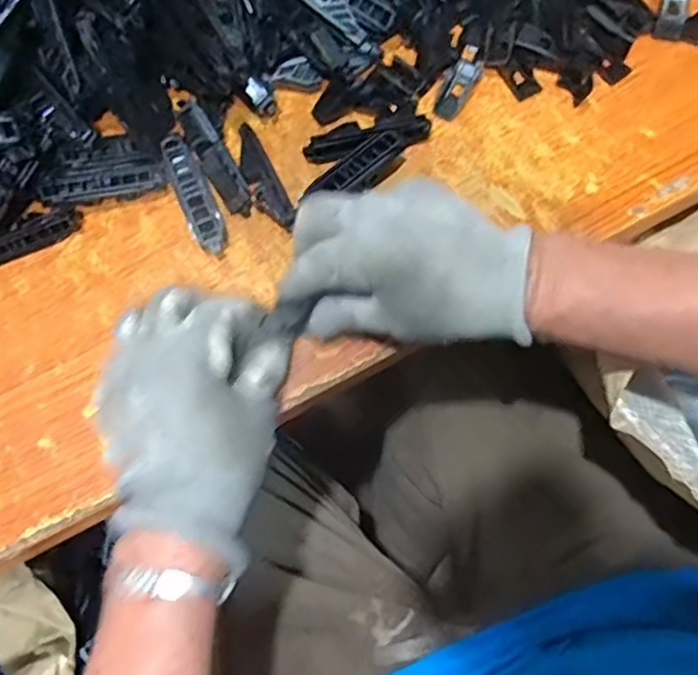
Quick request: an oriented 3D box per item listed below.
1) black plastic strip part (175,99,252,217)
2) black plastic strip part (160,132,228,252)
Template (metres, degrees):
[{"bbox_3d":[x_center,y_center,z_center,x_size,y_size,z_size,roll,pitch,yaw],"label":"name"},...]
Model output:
[{"bbox_3d":[-0.085,-0.114,0.408,0.021,0.018,0.079,-30,75,-7],"label":"black plastic strip part"},{"bbox_3d":[-0.097,-0.089,0.402,0.020,0.018,0.077,-24,74,-5],"label":"black plastic strip part"}]

